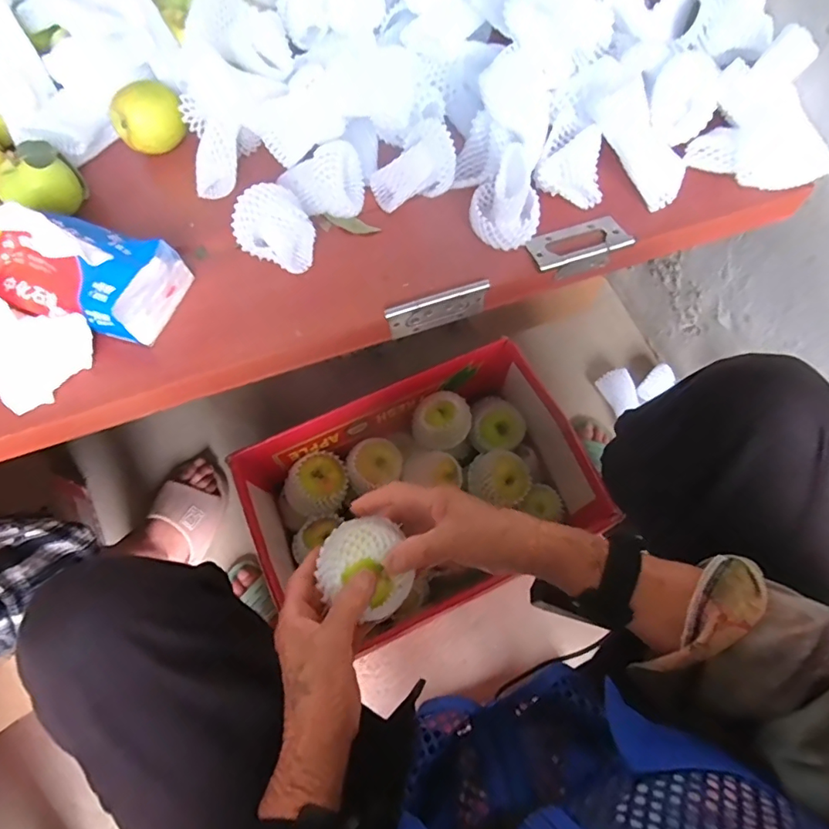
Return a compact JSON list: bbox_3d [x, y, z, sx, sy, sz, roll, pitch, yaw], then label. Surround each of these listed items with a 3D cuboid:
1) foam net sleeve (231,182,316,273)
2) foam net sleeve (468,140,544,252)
[{"bbox_3d":[-0.131,-0.169,0.464,0.065,0.063,0.057,-24,68,-11],"label":"foam net sleeve"},{"bbox_3d":[0.088,-0.202,0.467,0.065,0.071,0.062,12,66,5],"label":"foam net sleeve"}]

